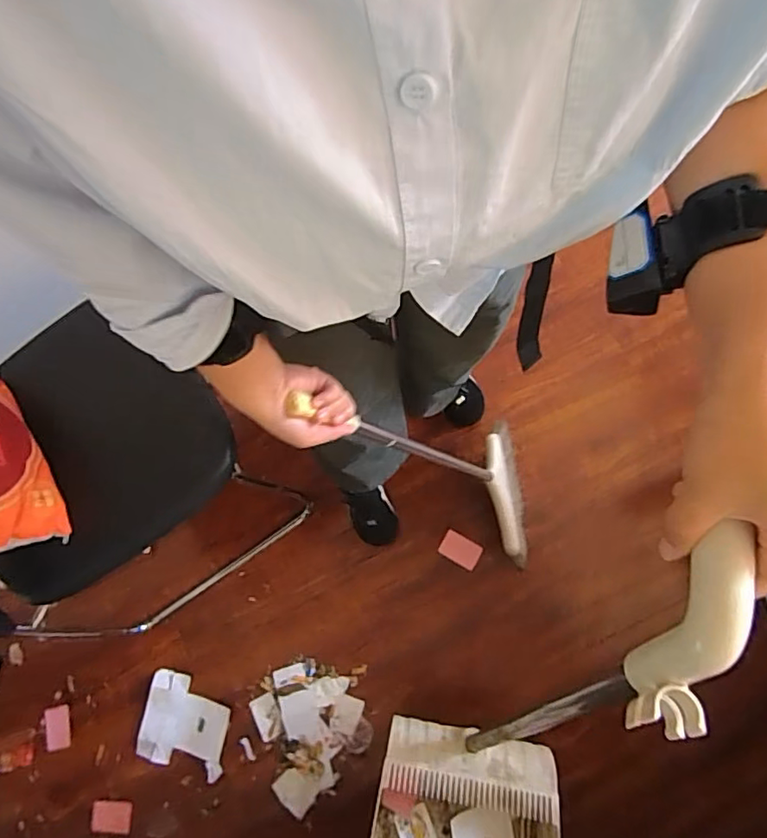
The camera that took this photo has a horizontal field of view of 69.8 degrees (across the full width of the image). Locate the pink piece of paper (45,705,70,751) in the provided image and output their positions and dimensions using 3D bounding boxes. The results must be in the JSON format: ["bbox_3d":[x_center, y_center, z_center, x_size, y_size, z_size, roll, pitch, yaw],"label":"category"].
[{"bbox_3d":[-0.715,0.677,1.208,0.054,0.008,0.087,-15,67,-6],"label":"pink piece of paper"}]

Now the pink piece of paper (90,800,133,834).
[{"bbox_3d":[-0.570,0.830,1.147,0.086,0.010,0.061,-1,75,5],"label":"pink piece of paper"}]

